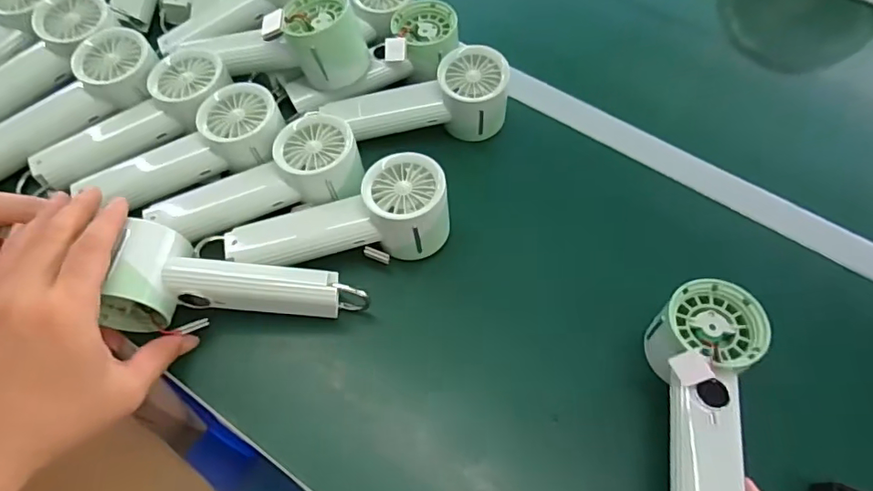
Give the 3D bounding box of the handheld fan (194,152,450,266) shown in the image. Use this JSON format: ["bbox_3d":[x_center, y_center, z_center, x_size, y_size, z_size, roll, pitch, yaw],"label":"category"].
[{"bbox_3d":[-0.084,-0.023,0.395,0.190,0.058,0.061,-5,60,-7],"label":"handheld fan"}]

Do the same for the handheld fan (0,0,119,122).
[{"bbox_3d":[-0.369,-0.151,0.453,0.052,0.036,0.193,40,83,18],"label":"handheld fan"}]

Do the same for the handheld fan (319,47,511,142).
[{"bbox_3d":[-0.017,-0.134,0.467,0.169,0.063,0.057,-4,60,-6],"label":"handheld fan"}]

